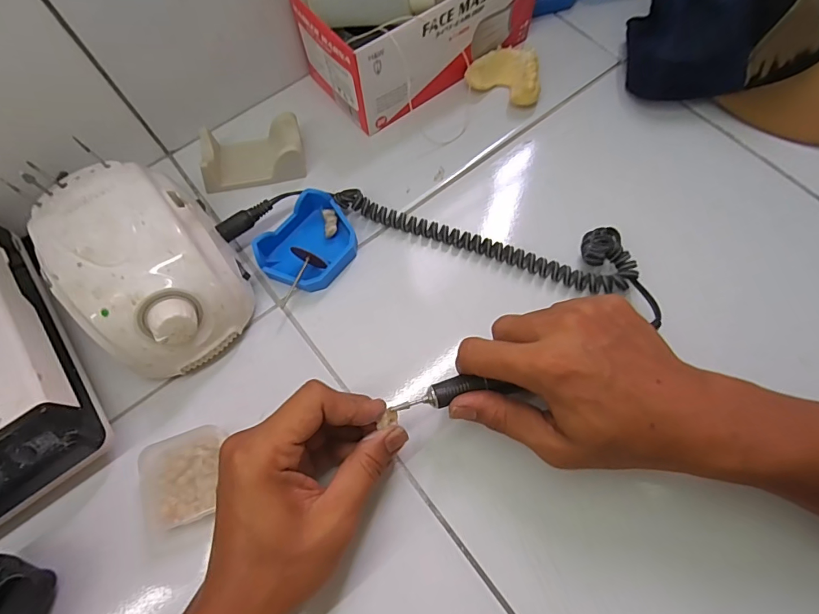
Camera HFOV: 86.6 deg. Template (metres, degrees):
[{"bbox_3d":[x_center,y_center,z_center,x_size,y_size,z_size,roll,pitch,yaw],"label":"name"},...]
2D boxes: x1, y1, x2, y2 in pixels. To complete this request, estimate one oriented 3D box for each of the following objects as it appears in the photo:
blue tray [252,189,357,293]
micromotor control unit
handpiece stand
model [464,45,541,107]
[{"bbox_3d":[-0.079,-0.050,0.351,0.061,0.027,0.079,38,75,15],"label":"blue tray"},{"bbox_3d":[-0.186,-0.026,0.314,0.102,0.081,0.139,-34,72,-11],"label":"micromotor control unit"},{"bbox_3d":[-0.137,-0.134,0.383,0.086,0.031,0.052,-12,69,-3],"label":"handpiece stand"},{"bbox_3d":[0.093,-0.220,0.411,0.069,0.027,0.048,24,72,11],"label":"model"}]

